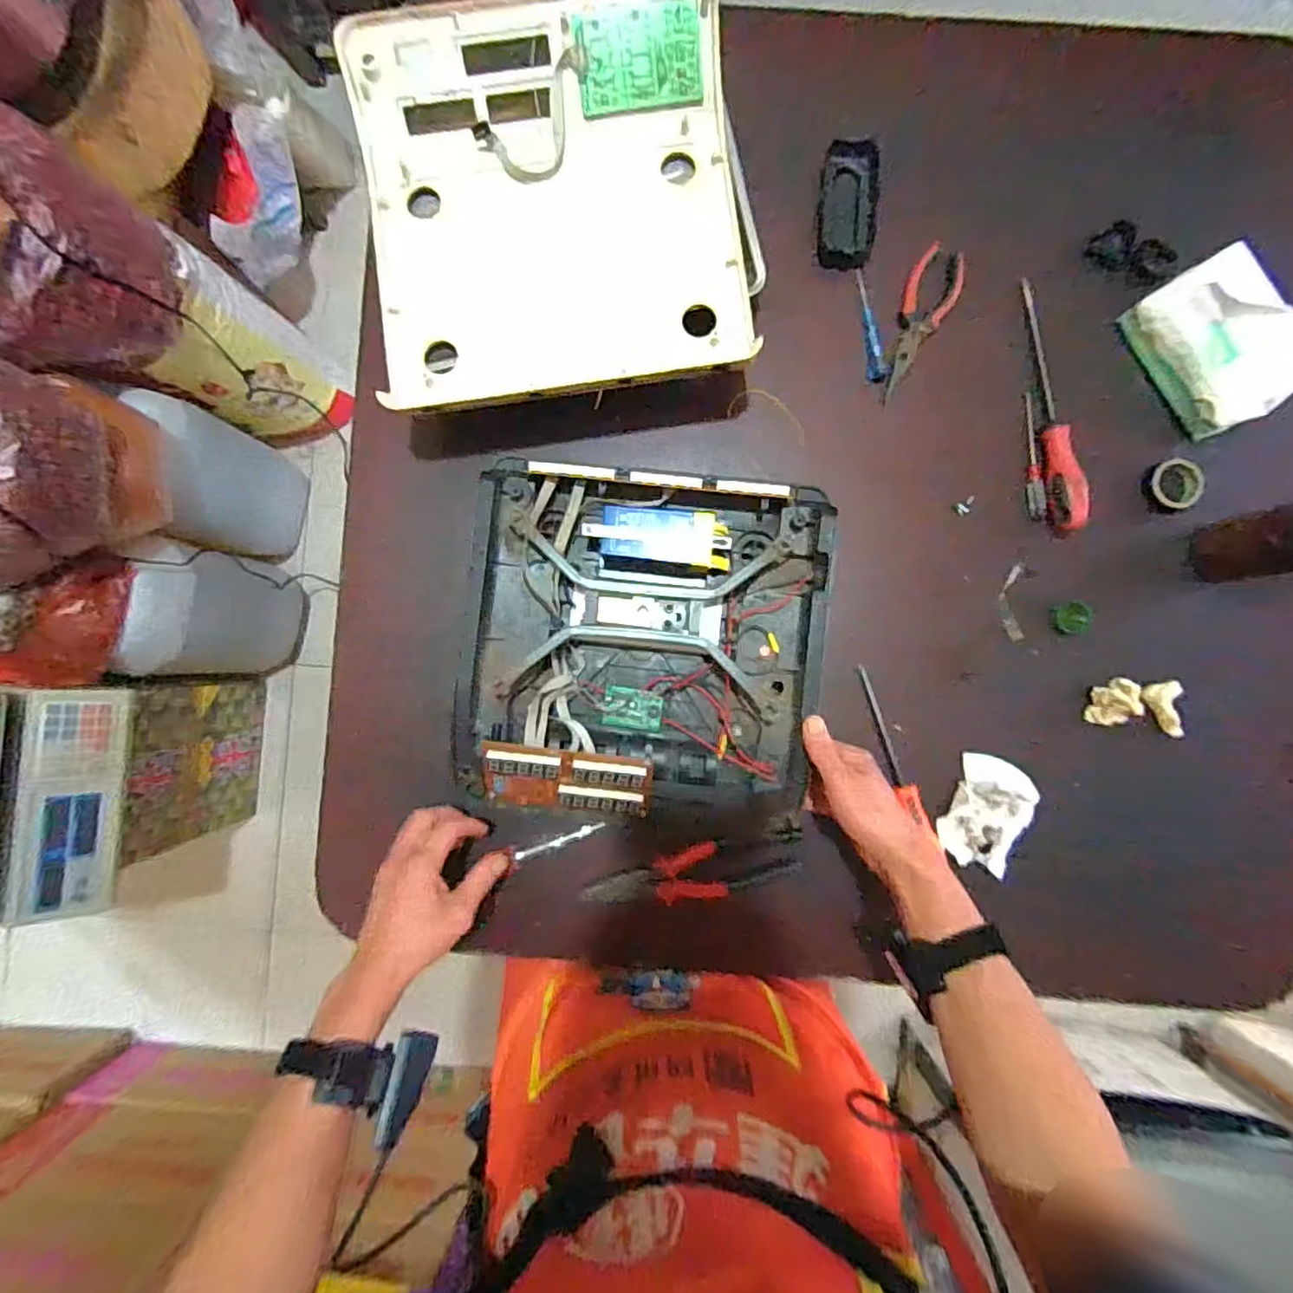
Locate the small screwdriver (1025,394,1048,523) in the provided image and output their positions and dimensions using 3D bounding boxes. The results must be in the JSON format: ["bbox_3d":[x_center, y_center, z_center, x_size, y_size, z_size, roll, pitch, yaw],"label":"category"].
[{"bbox_3d":[0.375,-0.184,0.596,0.014,0.014,0.125,-1,89,0],"label":"small screwdriver"}]

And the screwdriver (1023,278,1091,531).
[{"bbox_3d":[0.384,-0.230,0.583,0.029,0.024,0.241,-8,89,0],"label":"screwdriver"}]

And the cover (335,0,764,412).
[{"bbox_3d":[-0.085,-0.397,0.559,0.336,0.054,0.359,-7,89,0],"label":"cover"}]

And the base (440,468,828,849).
[{"bbox_3d":[-0.004,-0.001,0.566,0.319,0.052,0.314,6,89,0],"label":"base"}]

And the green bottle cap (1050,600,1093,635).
[{"bbox_3d":[0.402,-0.027,0.582,0.034,0.010,0.031,-2,89,0],"label":"green bottle cap"}]

